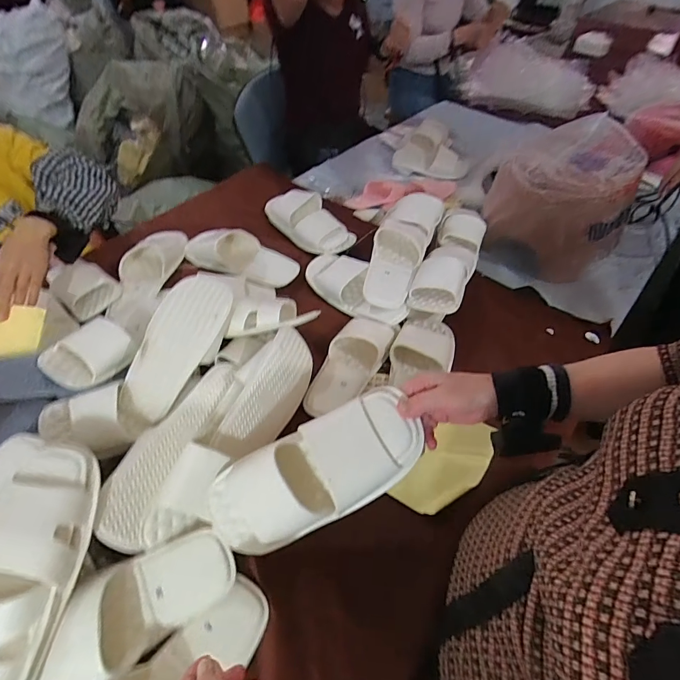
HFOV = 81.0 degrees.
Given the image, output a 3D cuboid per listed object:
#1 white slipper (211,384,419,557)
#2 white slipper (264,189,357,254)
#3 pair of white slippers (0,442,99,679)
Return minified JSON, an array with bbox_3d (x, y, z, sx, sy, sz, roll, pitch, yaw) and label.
[{"bbox_3d":[-0.035,0.147,0.450,0.257,0.075,0.101,-28,55,-2],"label":"white slipper"},{"bbox_3d":[-0.070,-0.265,0.884,0.103,0.058,0.226,-30,57,-21],"label":"white slipper"},{"bbox_3d":[-0.337,0.246,0.403,0.108,0.078,0.273,4,52,4],"label":"pair of white slippers"}]

